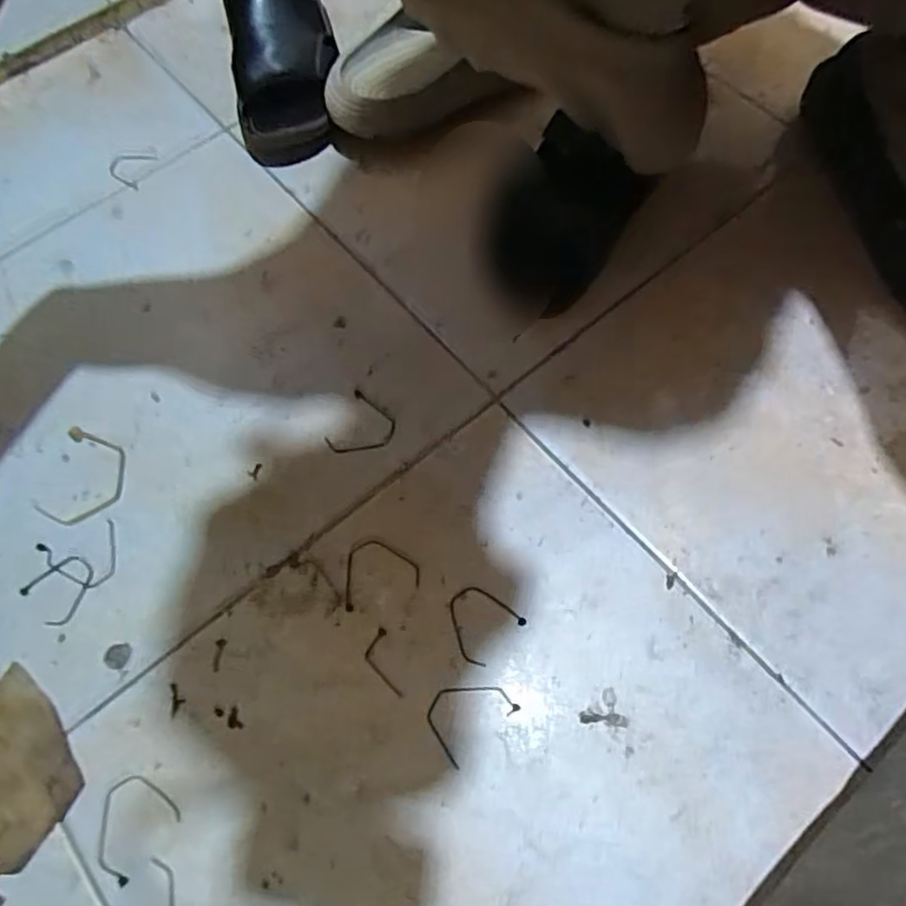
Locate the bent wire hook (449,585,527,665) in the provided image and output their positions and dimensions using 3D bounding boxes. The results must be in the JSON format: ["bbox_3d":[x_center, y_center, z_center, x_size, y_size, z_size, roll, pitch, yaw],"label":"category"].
[{"bbox_3d":[0.017,0.112,0.460,0.046,0.004,0.046,-42,71,-15],"label":"bent wire hook"}]

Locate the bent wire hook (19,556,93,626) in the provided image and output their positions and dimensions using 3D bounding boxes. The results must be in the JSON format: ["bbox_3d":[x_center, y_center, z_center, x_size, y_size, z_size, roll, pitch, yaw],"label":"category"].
[{"bbox_3d":[-0.273,0.095,0.484,0.041,0.004,0.045,40,73,17],"label":"bent wire hook"}]

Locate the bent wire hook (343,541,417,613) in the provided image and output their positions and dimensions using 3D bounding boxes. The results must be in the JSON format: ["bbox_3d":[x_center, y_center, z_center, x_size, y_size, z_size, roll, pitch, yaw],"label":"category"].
[{"bbox_3d":[-0.053,0.081,0.478,0.055,0.004,0.042,-20,67,-7],"label":"bent wire hook"}]

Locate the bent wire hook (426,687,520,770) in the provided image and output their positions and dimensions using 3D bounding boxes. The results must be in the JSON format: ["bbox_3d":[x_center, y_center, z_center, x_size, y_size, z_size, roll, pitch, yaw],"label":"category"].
[{"bbox_3d":[0.008,0.164,0.437,0.053,0.004,0.042,-39,70,-14],"label":"bent wire hook"}]

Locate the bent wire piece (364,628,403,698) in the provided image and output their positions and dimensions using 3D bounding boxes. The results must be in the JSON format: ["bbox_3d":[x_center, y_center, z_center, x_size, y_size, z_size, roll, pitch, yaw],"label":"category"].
[{"bbox_3d":[-0.048,0.139,0.451,0.018,0.004,0.046,-16,66,-5],"label":"bent wire piece"}]

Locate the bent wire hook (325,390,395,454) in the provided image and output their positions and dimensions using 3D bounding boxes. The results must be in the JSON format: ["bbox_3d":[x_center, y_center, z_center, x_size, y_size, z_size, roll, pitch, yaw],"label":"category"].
[{"bbox_3d":[-0.067,-0.019,0.522,0.045,0.004,0.052,24,69,12],"label":"bent wire hook"}]

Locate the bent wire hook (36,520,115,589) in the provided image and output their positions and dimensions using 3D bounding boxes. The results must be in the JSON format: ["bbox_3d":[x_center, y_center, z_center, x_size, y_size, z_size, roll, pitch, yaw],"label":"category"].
[{"bbox_3d":[-0.265,0.076,0.491,0.052,0.004,0.044,-22,67,-8],"label":"bent wire hook"}]

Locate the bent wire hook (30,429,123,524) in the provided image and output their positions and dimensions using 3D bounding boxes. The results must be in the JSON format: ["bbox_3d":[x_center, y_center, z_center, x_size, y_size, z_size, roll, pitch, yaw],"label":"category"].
[{"bbox_3d":[-0.274,0.019,0.516,0.057,0.006,0.074,10,66,6],"label":"bent wire hook"}]

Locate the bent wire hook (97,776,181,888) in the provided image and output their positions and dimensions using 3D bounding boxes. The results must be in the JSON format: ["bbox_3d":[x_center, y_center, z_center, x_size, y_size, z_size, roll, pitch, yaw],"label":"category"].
[{"bbox_3d":[-0.199,0.227,0.422,0.046,0.004,0.050,36,72,16],"label":"bent wire hook"}]

